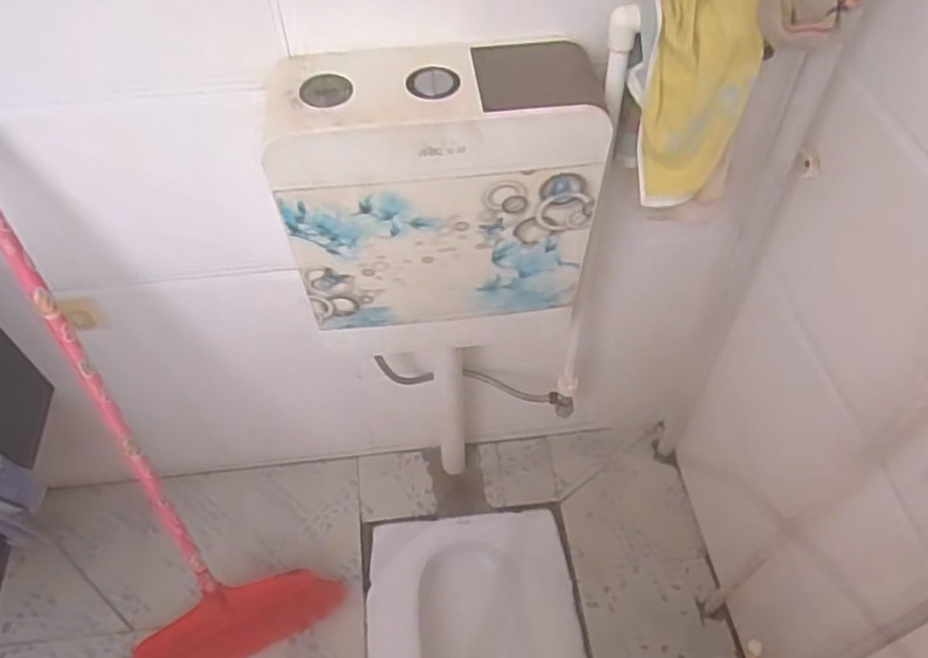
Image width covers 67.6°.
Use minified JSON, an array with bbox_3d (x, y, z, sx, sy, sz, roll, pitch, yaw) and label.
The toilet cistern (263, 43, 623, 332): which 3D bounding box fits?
[{"bbox_3d":[-0.030,-0.158,0.823,0.342,0.319,0.128,-5,53,-6],"label":"toilet cistern"}]

